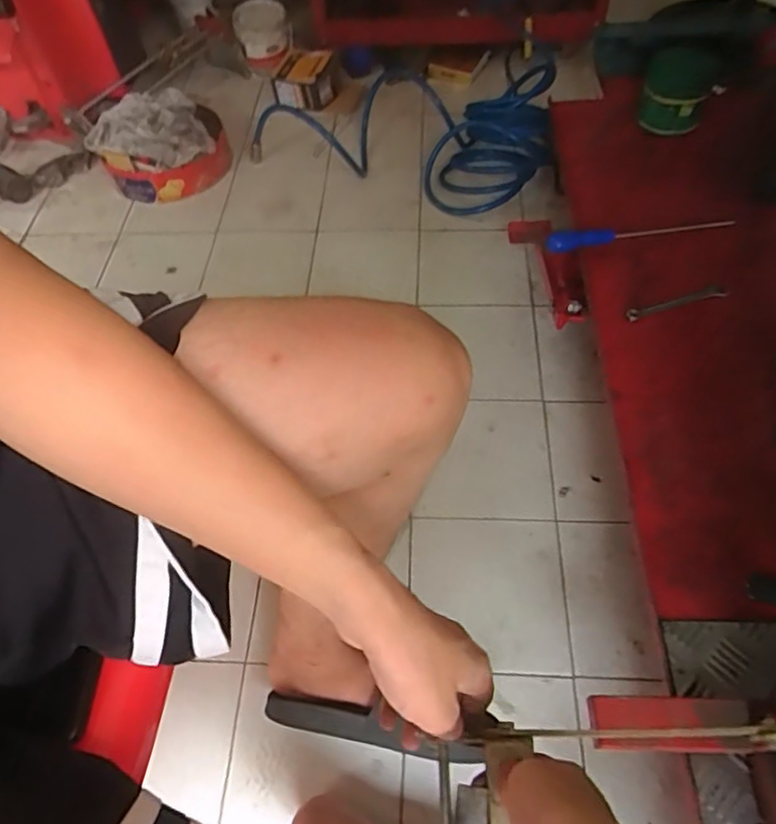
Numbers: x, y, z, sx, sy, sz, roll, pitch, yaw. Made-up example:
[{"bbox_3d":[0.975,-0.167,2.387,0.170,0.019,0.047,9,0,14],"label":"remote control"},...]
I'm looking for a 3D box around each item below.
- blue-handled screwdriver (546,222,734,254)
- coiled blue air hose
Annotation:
[{"bbox_3d":[0.343,-0.244,0.823,0.255,0.032,0.022,-8,56,-2],"label":"blue-handled screwdriver"},{"bbox_3d":[0.026,-0.586,1.221,0.591,0.138,0.310,14,58,12],"label":"coiled blue air hose"}]

